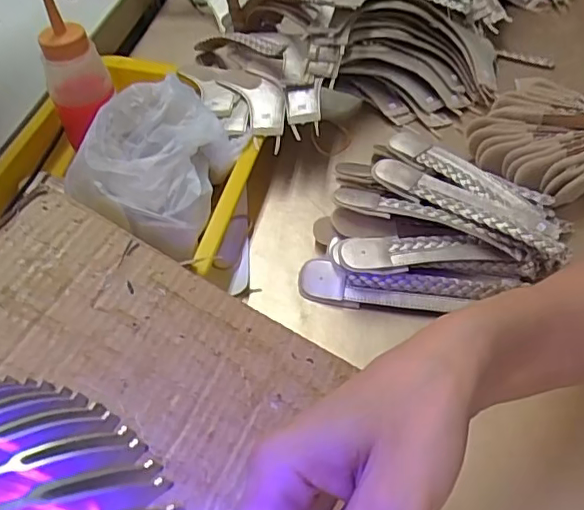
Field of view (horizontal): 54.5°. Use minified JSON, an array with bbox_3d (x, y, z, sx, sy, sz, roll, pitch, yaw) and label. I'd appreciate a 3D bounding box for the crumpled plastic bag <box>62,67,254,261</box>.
[{"bbox_3d":[-0.103,-0.075,0.428,0.106,0.056,0.132,14,53,10],"label":"crumpled plastic bag"}]

